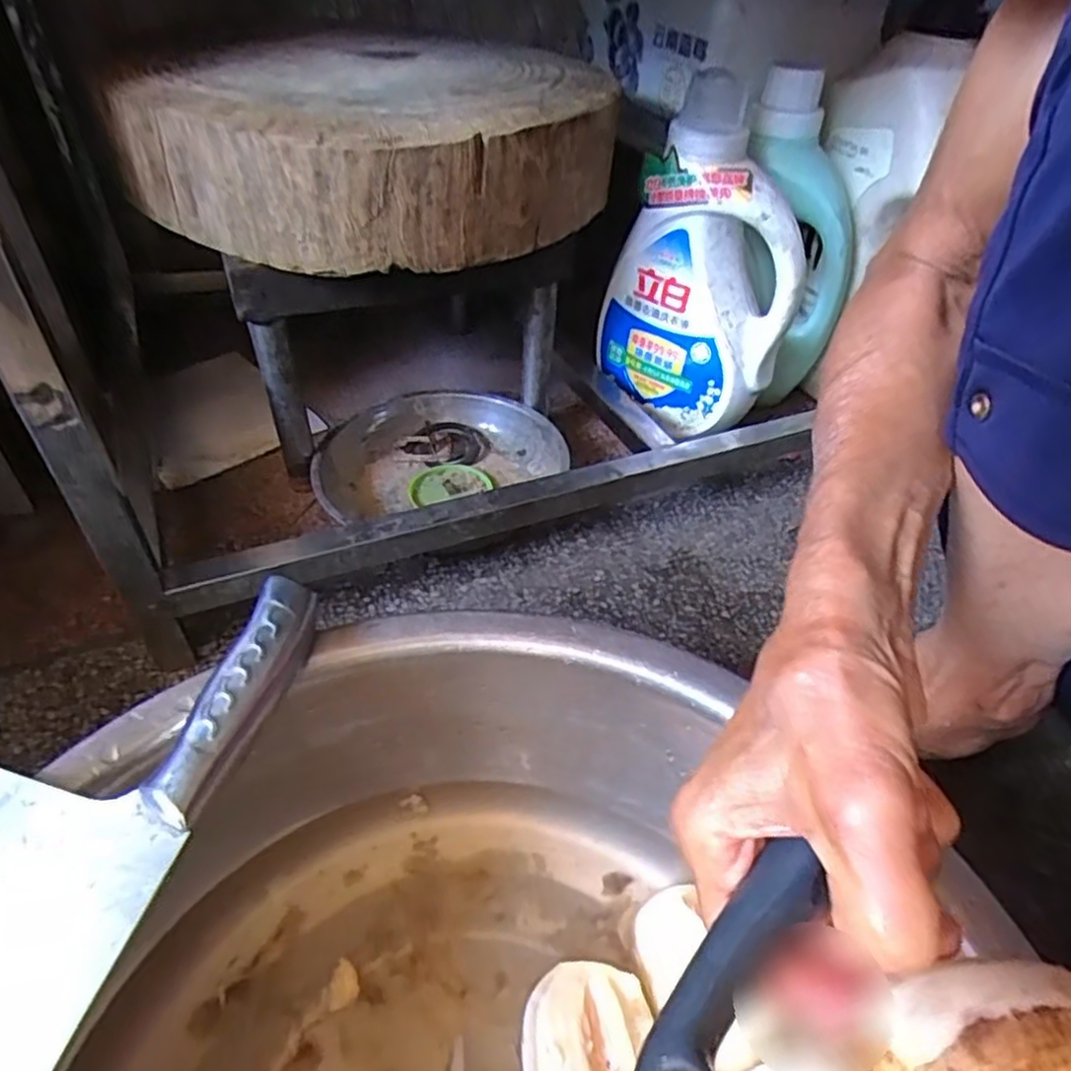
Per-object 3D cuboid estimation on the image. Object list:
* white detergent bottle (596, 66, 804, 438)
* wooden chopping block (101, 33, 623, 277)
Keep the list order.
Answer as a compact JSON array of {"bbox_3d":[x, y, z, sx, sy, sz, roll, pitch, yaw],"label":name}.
[{"bbox_3d":[0.152,-0.235,0.621,0.166,0.283,0.095,23,40,19],"label":"white detergent bottle"},{"bbox_3d":[-0.104,-0.292,0.520,0.255,0.084,0.297,31,50,26],"label":"wooden chopping block"}]

